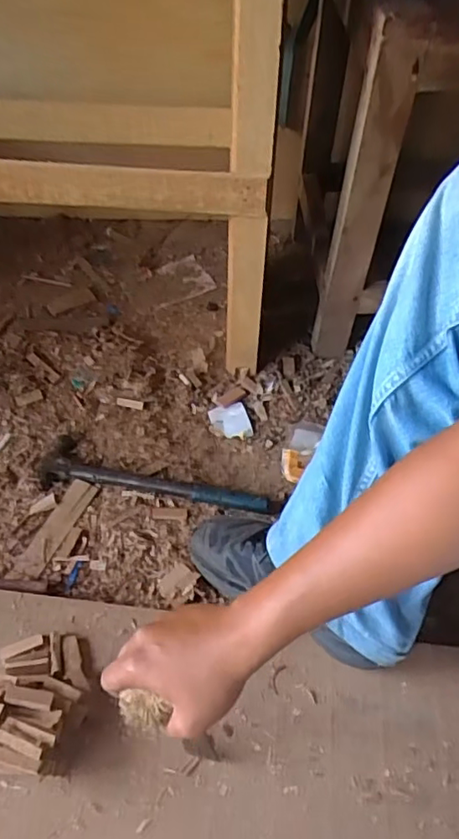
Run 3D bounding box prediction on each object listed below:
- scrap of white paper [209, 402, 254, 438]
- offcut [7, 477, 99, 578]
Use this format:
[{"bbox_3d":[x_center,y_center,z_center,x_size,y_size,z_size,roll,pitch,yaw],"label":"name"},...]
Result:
[{"bbox_3d":[0.001,0.002,0.899,0.055,0.016,0.065,-12,50,-8],"label":"scrap of white paper"},{"bbox_3d":[-0.239,0.149,0.796,0.040,0.005,0.160,17,52,16],"label":"offcut"}]

